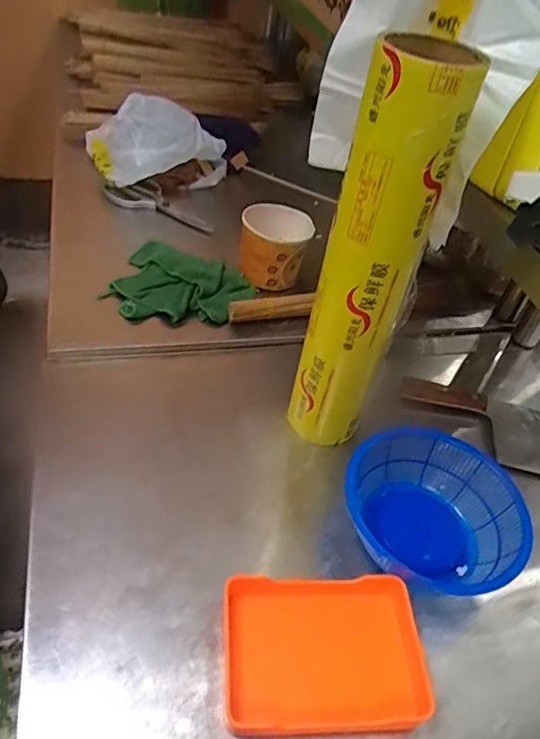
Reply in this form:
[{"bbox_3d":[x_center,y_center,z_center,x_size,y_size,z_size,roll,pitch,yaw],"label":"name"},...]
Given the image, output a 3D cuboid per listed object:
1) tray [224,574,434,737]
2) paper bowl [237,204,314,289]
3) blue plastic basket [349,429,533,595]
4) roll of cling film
[{"bbox_3d":[0.044,0.242,0.481,0.162,0.032,0.116,2,44,-6],"label":"tray"},{"bbox_3d":[0.007,-0.182,0.845,0.097,0.096,0.107,11,43,0],"label":"paper bowl"},{"bbox_3d":[0.163,0.145,0.580,0.173,0.074,0.157,15,44,5],"label":"blue plastic basket"},{"bbox_3d":[0.093,-0.083,0.548,0.088,0.409,0.075,23,45,13],"label":"roll of cling film"}]

